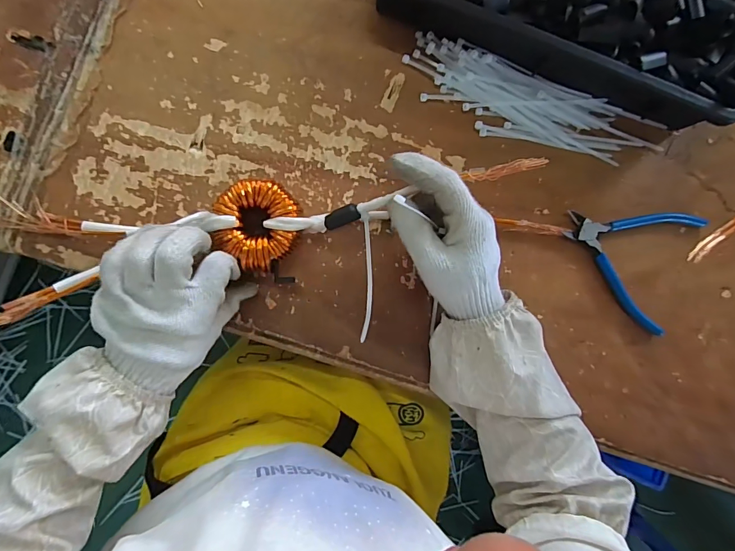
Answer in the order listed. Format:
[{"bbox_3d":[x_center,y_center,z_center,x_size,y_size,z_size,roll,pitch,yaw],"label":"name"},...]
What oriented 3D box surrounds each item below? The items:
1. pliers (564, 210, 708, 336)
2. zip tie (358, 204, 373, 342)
[{"bbox_3d":[0.259,-0.021,0.405,0.130,0.016,0.121,22,86,-3],"label":"pliers"},{"bbox_3d":[-0.001,-0.005,0.314,0.011,0.011,0.119,1,61,-4],"label":"zip tie"}]

